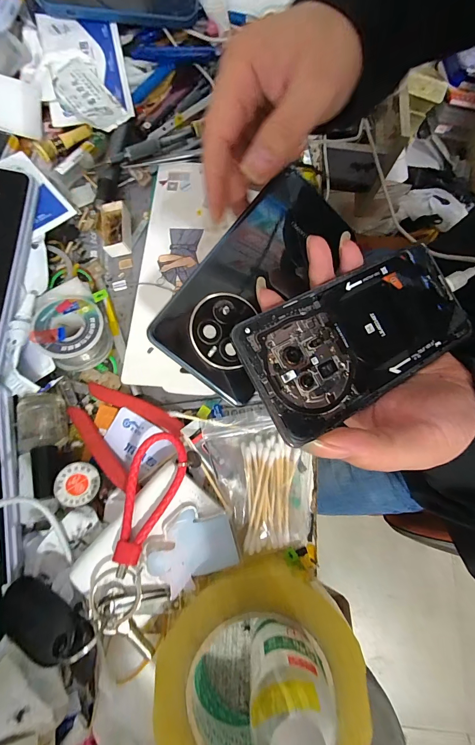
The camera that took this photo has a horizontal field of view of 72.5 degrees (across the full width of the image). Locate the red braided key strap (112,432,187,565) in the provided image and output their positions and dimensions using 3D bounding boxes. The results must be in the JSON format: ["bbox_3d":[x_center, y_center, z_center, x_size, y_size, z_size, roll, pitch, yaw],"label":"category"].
[{"bbox_3d":[-0.060,0.083,0.222,0.037,0.011,0.084,12,75,5],"label":"red braided key strap"}]

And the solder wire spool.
[{"bbox_3d":[-0.134,-0.034,0.268,0.052,0.033,0.056,-1,74,2],"label":"solder wire spool"}]

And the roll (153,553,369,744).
[{"bbox_3d":[0.012,0.186,0.201,0.124,0.041,0.115,-1,74,2],"label":"roll"}]

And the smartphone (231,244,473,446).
[{"bbox_3d":[0.078,-0.025,0.199,0.157,0.004,0.073,-26,87,-18],"label":"smartphone"}]

